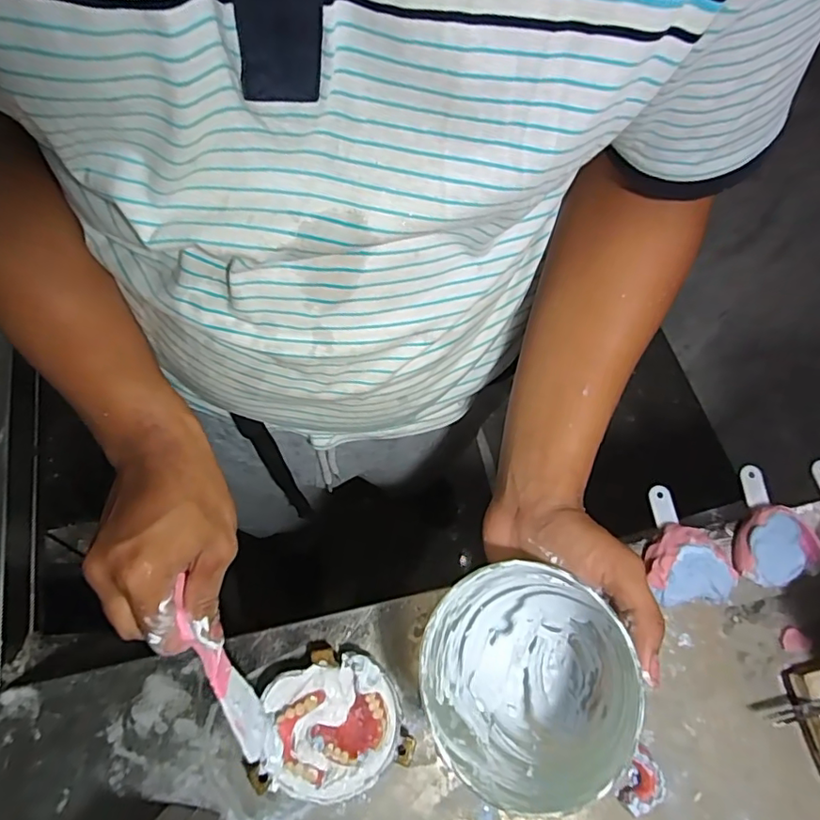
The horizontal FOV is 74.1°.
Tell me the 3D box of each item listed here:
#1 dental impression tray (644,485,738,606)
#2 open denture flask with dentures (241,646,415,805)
[{"bbox_3d":[0.237,0.114,0.470,0.073,0.032,0.099,-1,69,-1],"label":"dental impression tray"},{"bbox_3d":[-0.064,0.241,0.414,0.111,0.037,0.096,-22,71,-9],"label":"open denture flask with dentures"}]

